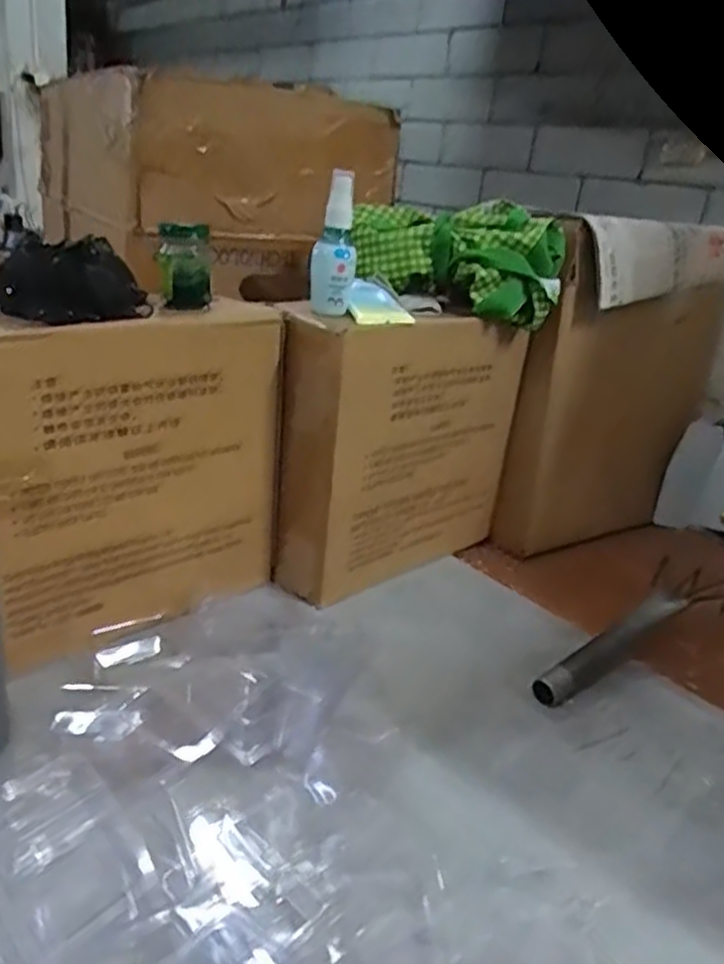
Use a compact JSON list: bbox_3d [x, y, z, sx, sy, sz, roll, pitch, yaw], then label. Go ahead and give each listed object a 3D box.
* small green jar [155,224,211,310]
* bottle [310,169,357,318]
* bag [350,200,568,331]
[{"bbox_3d":[-0.147,-0.175,0.616,0.041,0.070,0.032,0,23,-14],"label":"small green jar"},{"bbox_3d":[-0.023,-0.205,0.644,0.038,0.115,0.031,4,22,-5],"label":"bottle"},{"bbox_3d":[0.095,-0.226,0.752,0.204,0.094,0.103,6,22,0],"label":"bag"}]

